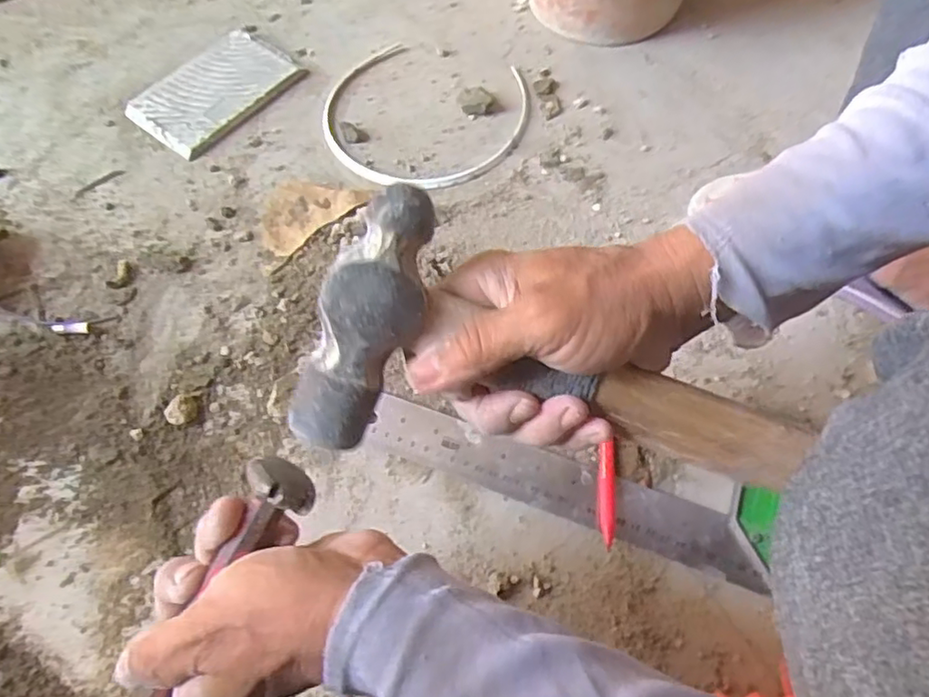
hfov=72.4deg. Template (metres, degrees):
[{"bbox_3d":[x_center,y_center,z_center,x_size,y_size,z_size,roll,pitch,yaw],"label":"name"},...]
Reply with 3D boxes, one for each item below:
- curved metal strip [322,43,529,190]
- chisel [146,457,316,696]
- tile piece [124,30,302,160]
[{"bbox_3d":[-0.039,-0.226,0.610,0.190,0.011,0.171,12,64,7],"label":"curved metal strip"},{"bbox_3d":[-0.121,0.135,0.266,0.024,0.019,0.198,33,97,16],"label":"chisel"},{"bbox_3d":[-0.249,-0.258,0.629,0.100,0.015,0.151,35,69,17],"label":"tile piece"}]

